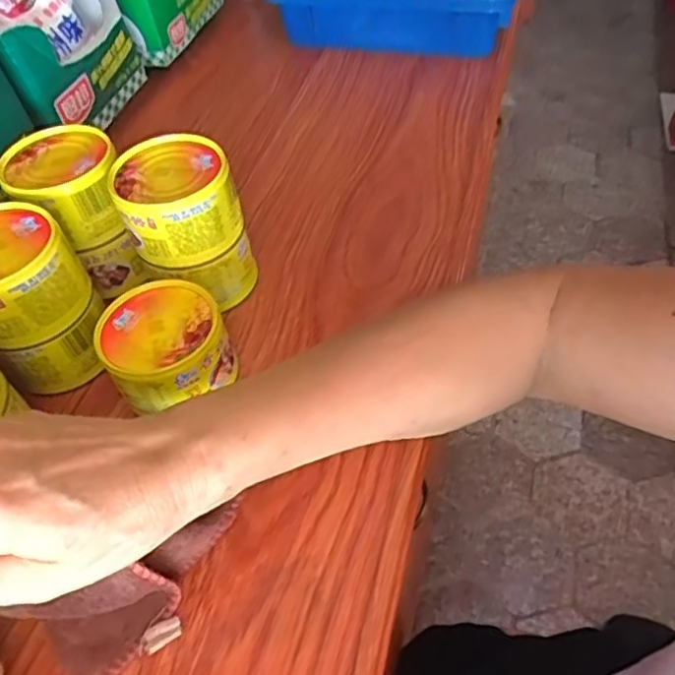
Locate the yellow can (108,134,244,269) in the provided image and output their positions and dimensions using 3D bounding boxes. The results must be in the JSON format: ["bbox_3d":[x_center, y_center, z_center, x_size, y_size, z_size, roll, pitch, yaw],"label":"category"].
[{"bbox_3d":[-0.099,-0.086,0.382,0.071,0.047,0.066,-3,51,4],"label":"yellow can"}]

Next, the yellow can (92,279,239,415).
[{"bbox_3d":[-0.103,0.006,0.366,0.070,0.046,0.069,-3,51,4],"label":"yellow can"}]

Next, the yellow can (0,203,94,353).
[{"bbox_3d":[-0.189,-0.036,0.353,0.072,0.049,0.071,-3,51,4],"label":"yellow can"}]

